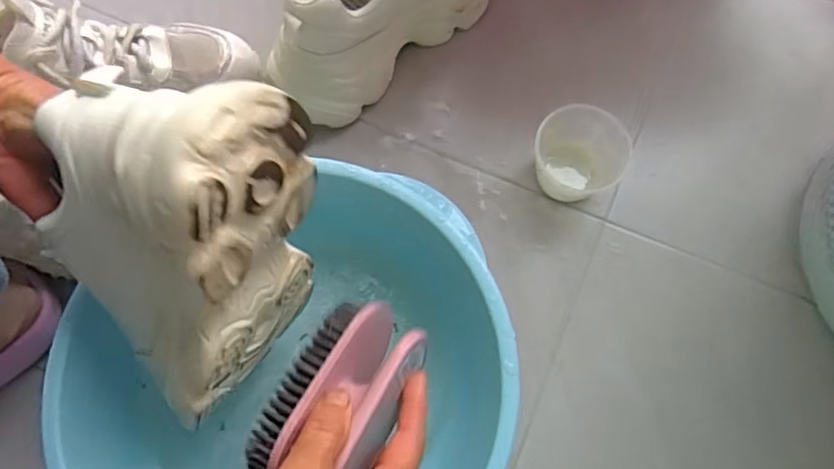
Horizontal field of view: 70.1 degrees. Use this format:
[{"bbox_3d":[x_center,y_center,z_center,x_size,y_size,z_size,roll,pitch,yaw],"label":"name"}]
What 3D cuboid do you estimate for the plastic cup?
[{"bbox_3d":[0.138,-0.069,0.501,0.067,0.060,0.065,0,73,-1],"label":"plastic cup"}]

